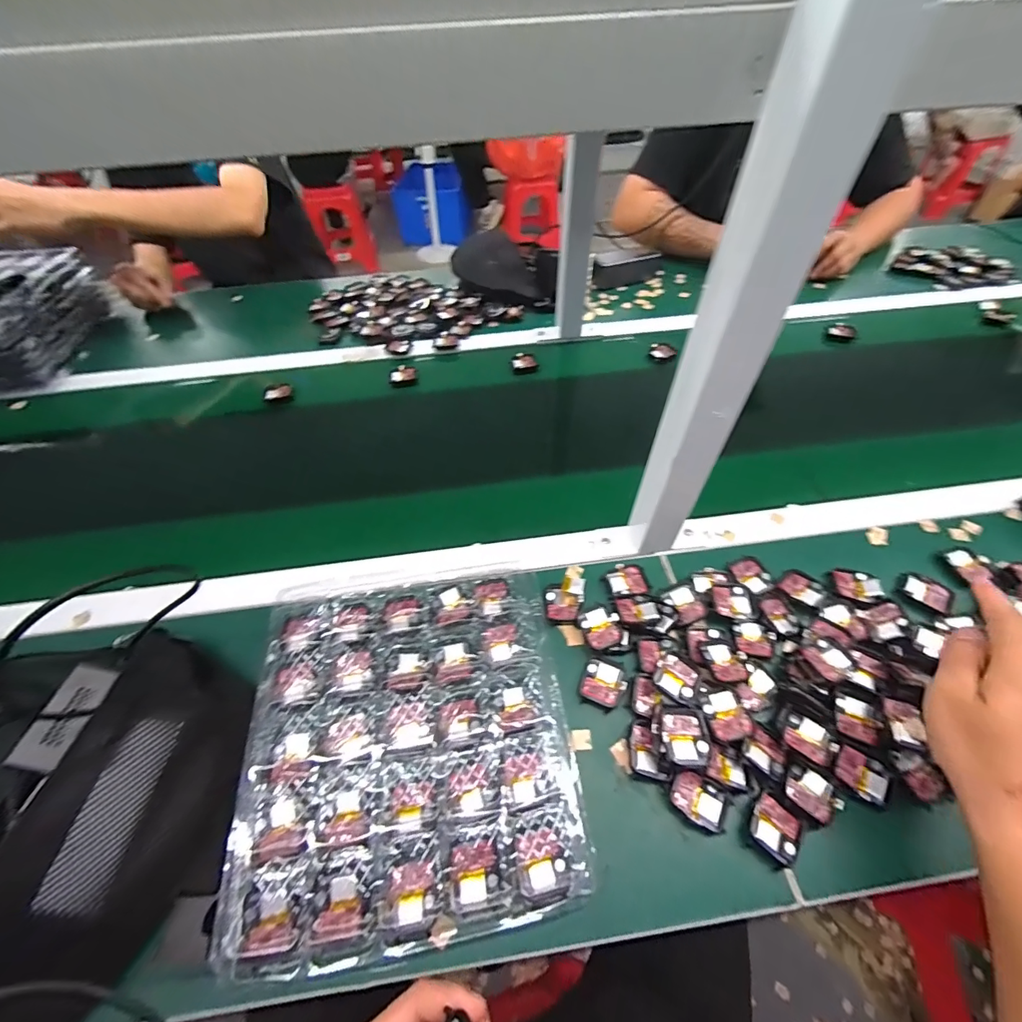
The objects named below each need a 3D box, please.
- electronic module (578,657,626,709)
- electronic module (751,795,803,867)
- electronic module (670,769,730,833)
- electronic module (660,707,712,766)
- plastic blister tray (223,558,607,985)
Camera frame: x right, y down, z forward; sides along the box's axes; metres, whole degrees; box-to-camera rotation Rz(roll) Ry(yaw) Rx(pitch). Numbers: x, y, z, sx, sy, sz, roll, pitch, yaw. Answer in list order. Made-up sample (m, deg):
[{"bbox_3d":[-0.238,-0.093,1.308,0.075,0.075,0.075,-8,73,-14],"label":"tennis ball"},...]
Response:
[{"bbox_3d":[0.087,0.161,0.404,0.038,0.006,0.038,15,55,13],"label":"electronic module"},{"bbox_3d":[0.203,0.245,0.333,0.036,0.012,0.034,35,61,25],"label":"electronic module"},{"bbox_3d":[0.151,0.233,0.348,0.043,0.017,0.033,19,56,16],"label":"electronic module"},{"bbox_3d":[0.144,0.188,0.362,0.035,0.020,0.042,3,53,4],"label":"electronic module"},{"bbox_3d":[-0.087,0.184,0.379,0.263,0.018,0.283,-8,53,-4],"label":"plastic blister tray"}]

